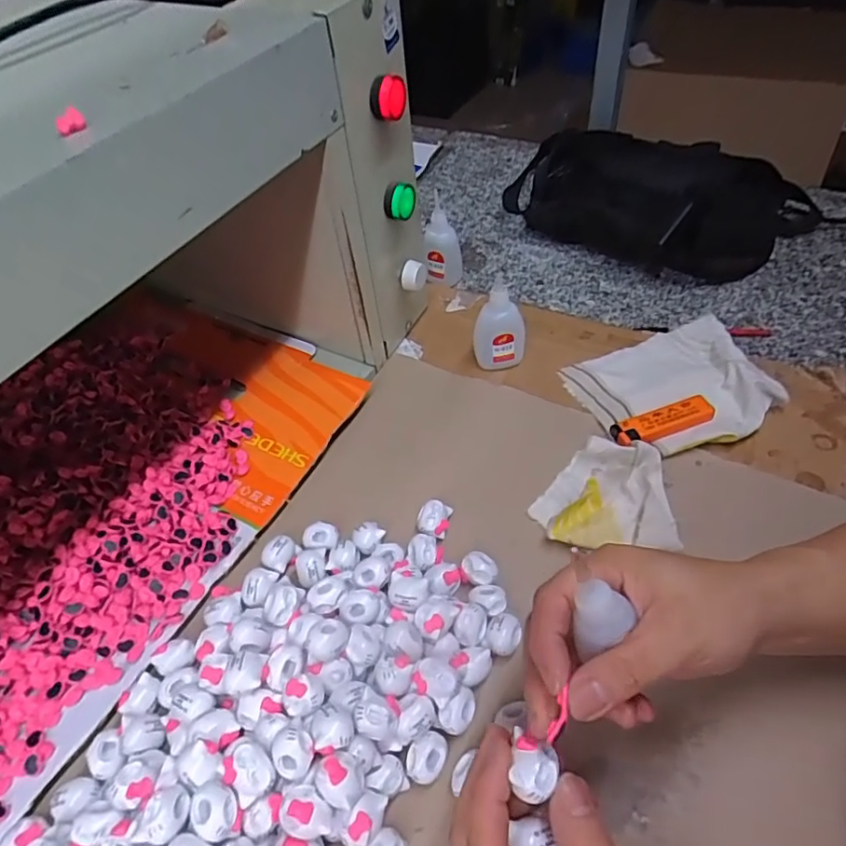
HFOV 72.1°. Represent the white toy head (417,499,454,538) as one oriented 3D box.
[{"bbox_3d":[0.008,0.069,0.418,0.023,0.014,0.025,9,49,8],"label":"white toy head"}]

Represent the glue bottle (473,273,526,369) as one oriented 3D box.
[{"bbox_3d":[0.068,-0.083,0.504,0.043,0.079,0.023,10,49,9],"label":"glue bottle"}]

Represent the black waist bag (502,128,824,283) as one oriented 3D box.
[{"bbox_3d":[0.254,-0.246,0.636,0.324,0.082,0.174,17,51,19],"label":"black waist bag"}]

